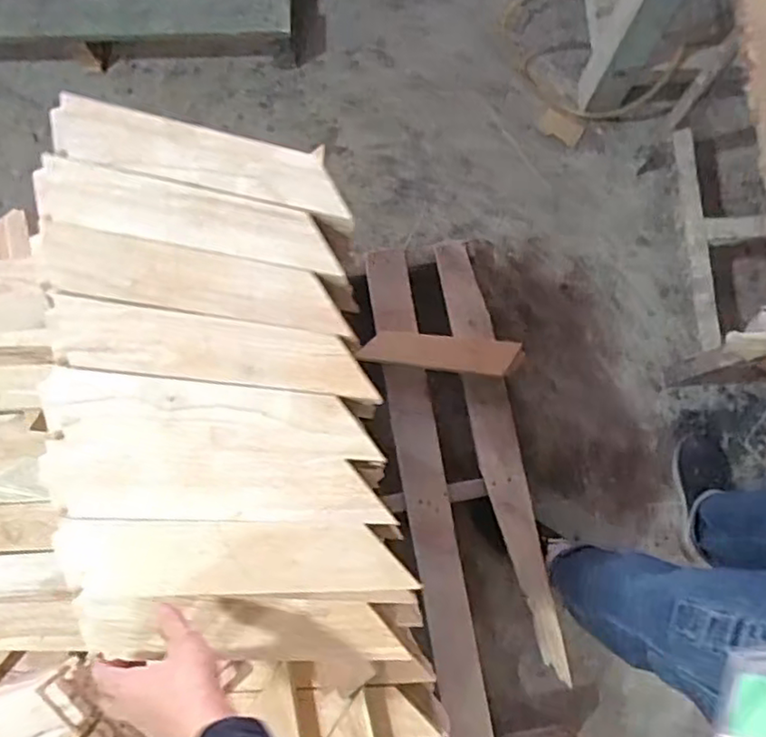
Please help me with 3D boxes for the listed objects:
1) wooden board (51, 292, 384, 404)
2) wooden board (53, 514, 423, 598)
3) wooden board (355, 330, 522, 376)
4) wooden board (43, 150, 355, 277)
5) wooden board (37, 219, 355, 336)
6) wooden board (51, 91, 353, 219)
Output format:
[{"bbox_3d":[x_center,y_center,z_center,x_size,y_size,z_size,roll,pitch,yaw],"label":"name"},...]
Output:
[{"bbox_3d":[-0.151,-0.018,0.580,0.287,0.011,0.060,8,79,1],"label":"wooden board"},{"bbox_3d":[-0.126,0.157,0.548,0.285,0.010,0.060,1,79,0],"label":"wooden board"},{"bbox_3d":[0.102,-0.031,1.200,0.279,0.028,0.060,6,79,1],"label":"wooden board"},{"bbox_3d":[-0.183,-0.140,0.606,0.289,0.011,0.061,13,79,2],"label":"wooden board"},{"bbox_3d":[-0.174,-0.079,0.593,0.286,0.010,0.060,11,79,2],"label":"wooden board"},{"bbox_3d":[-0.172,-0.199,0.613,0.283,0.011,0.058,14,79,2],"label":"wooden board"}]

